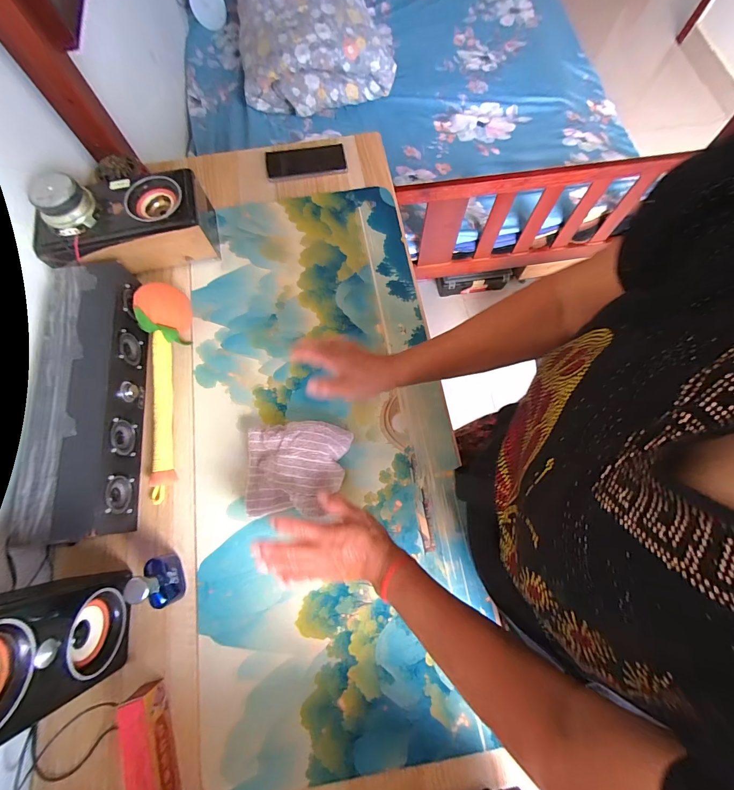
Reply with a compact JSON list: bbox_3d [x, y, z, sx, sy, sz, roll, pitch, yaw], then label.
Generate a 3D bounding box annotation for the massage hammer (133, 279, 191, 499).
[{"bbox_3d":[-0.321,-0.013,0.526,0.062,0.068,0.322,-2,73,0],"label":"massage hammer"}]

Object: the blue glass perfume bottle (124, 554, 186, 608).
[{"bbox_3d":[-0.263,0.236,0.442,0.023,0.097,0.060,-20,74,-5],"label":"blue glass perfume bottle"}]

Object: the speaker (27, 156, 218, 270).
[{"bbox_3d":[-0.402,-0.289,0.580,0.256,0.123,0.121,-12,73,-3],"label":"speaker"}]

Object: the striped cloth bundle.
[{"bbox_3d":[-0.099,0.102,0.494,0.140,0.053,0.126,1,73,1],"label":"striped cloth bundle"}]

